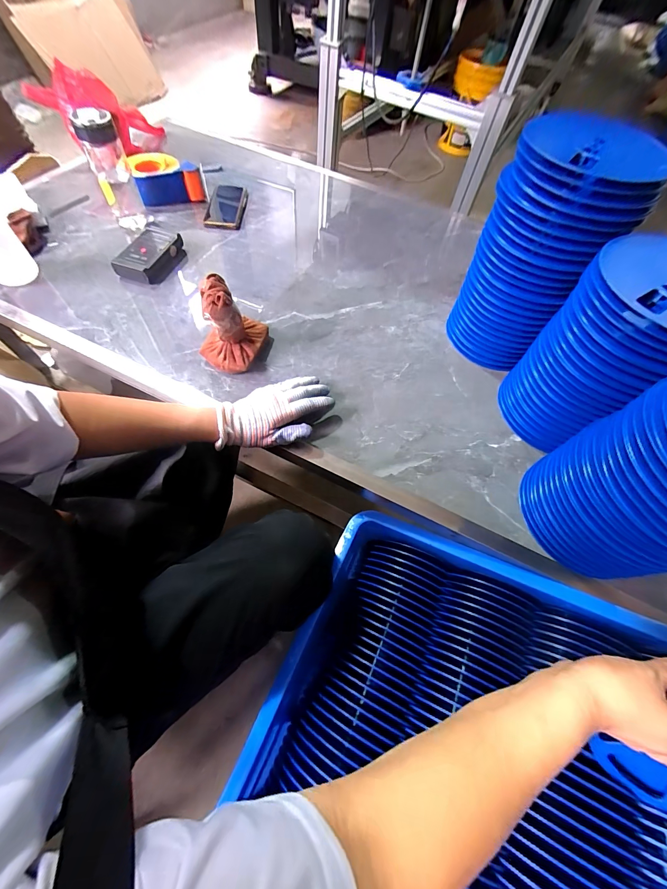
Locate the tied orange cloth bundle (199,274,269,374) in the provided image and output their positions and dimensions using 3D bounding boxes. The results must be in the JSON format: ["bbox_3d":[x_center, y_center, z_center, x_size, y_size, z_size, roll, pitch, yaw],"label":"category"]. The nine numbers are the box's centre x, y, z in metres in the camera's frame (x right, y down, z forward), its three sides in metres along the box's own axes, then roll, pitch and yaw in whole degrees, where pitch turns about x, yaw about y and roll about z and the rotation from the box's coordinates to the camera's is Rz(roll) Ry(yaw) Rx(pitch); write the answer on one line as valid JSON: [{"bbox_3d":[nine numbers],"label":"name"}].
[{"bbox_3d":[-0.162,-0.188,0.514,0.089,0.123,0.106,16,63,4],"label":"tied orange cloth bundle"}]

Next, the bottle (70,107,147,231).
[{"bbox_3d":[-0.422,-0.520,0.633,0.067,0.180,0.061,-25,67,-16],"label":"bottle"}]

